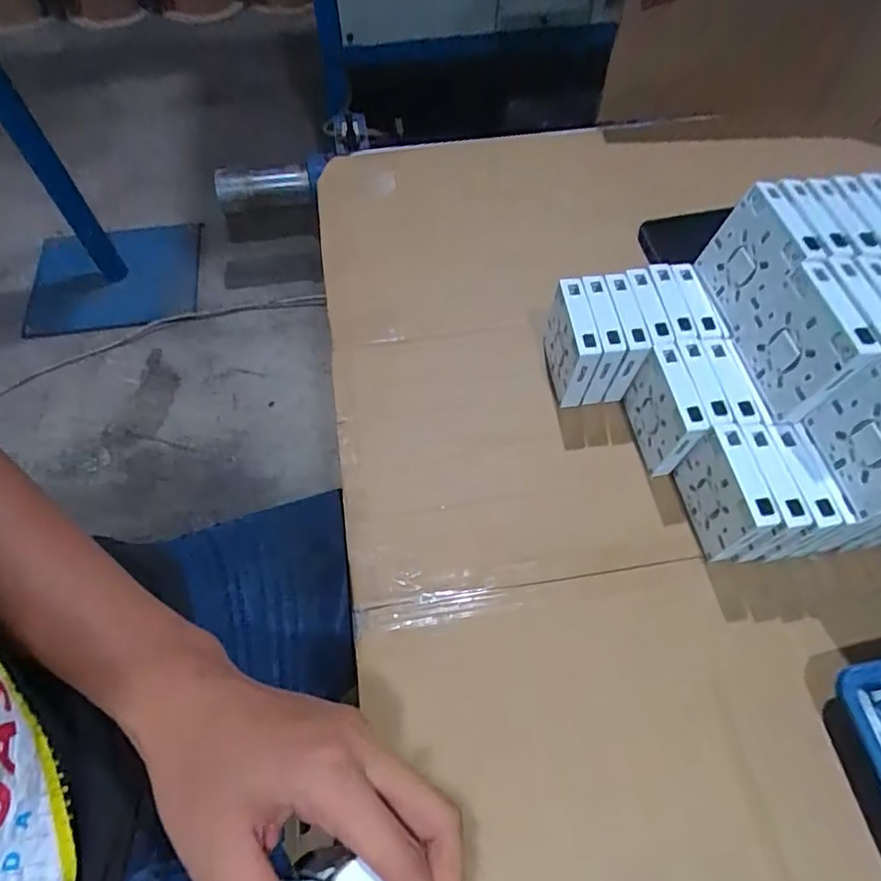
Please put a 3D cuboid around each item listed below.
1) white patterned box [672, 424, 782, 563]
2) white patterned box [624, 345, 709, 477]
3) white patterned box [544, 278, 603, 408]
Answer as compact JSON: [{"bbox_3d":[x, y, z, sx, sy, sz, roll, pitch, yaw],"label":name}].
[{"bbox_3d":[0.232,0.046,0.472,0.022,0.087,0.085,-9,61,-5],"label":"white patterned box"},{"bbox_3d":[0.197,-0.025,0.508,0.024,0.083,0.087,-6,61,-4],"label":"white patterned box"},{"bbox_3d":[0.123,-0.088,0.548,0.025,0.098,0.085,-4,61,-3],"label":"white patterned box"}]

